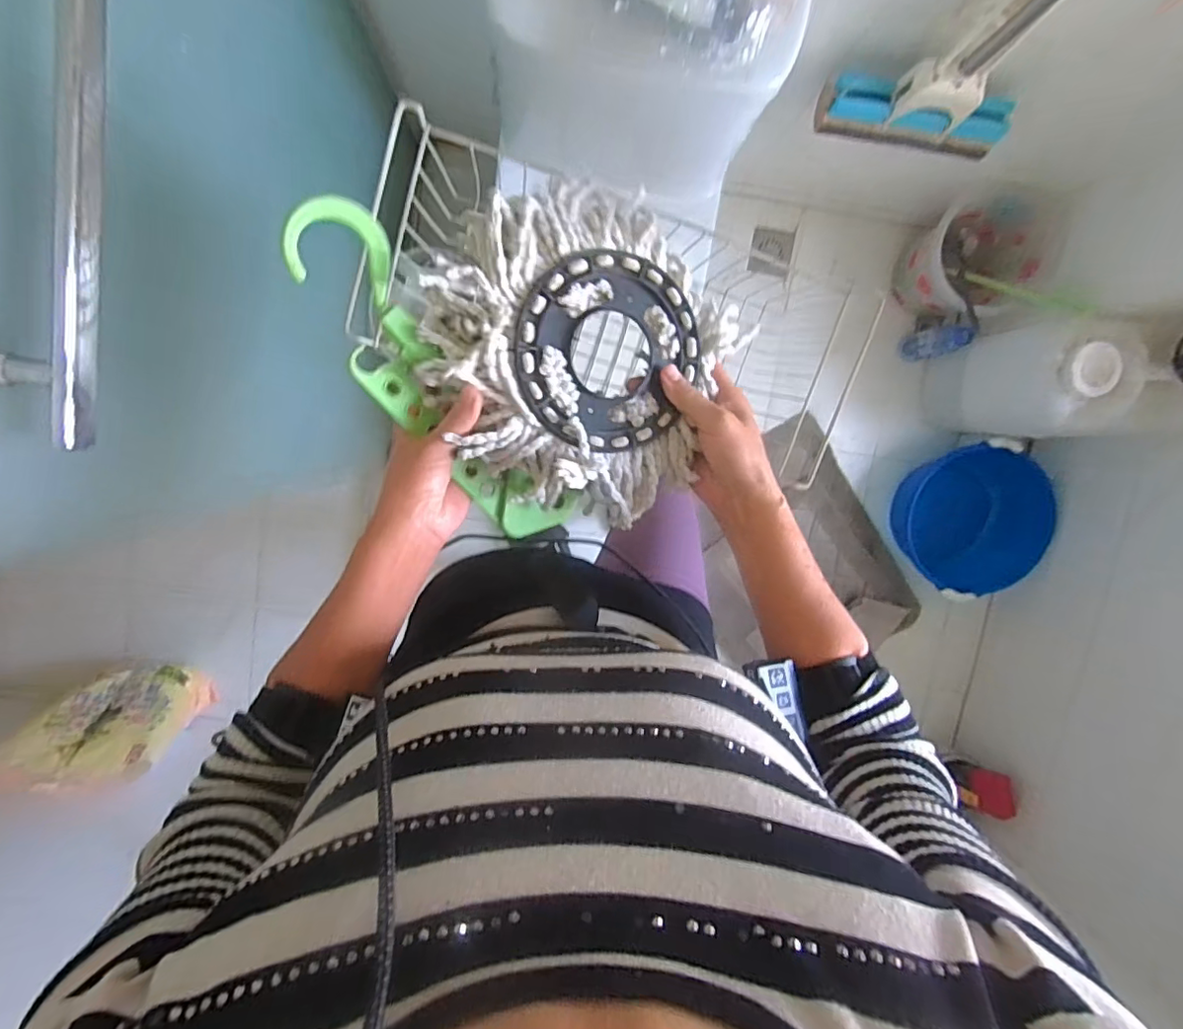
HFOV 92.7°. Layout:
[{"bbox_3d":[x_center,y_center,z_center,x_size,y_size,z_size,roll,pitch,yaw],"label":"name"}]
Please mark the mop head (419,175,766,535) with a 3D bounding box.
[{"bbox_3d":[-0.006,-0.130,0.449,0.231,0.064,0.238,-1,99,-4],"label":"mop head"}]

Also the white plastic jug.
[{"bbox_3d":[0.899,-0.269,1.146,0.159,0.358,0.208,-3,100,-3],"label":"white plastic jug"}]

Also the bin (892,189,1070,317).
[{"bbox_3d":[0.801,-0.546,1.216,0.240,0.237,0.227,-1,99,-4],"label":"bin"}]

